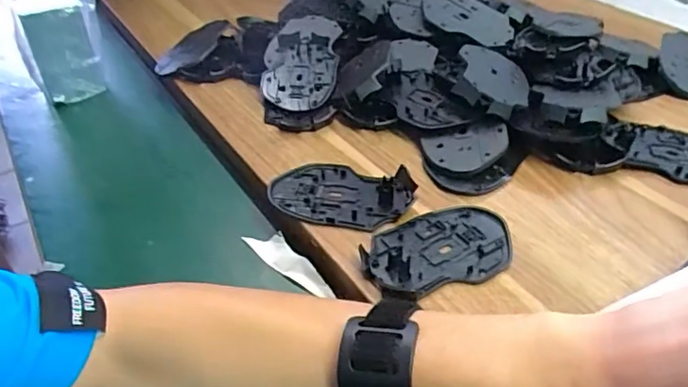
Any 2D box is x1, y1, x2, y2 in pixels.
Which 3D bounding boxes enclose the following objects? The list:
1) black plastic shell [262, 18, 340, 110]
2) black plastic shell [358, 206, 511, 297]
[{"bbox_3d":[-0.045,-0.145,0.590,0.075,0.017,0.153,2,52,6],"label":"black plastic shell"},{"bbox_3d":[0.070,0.039,0.401,0.116,0.010,0.071,-21,43,-22],"label":"black plastic shell"}]

